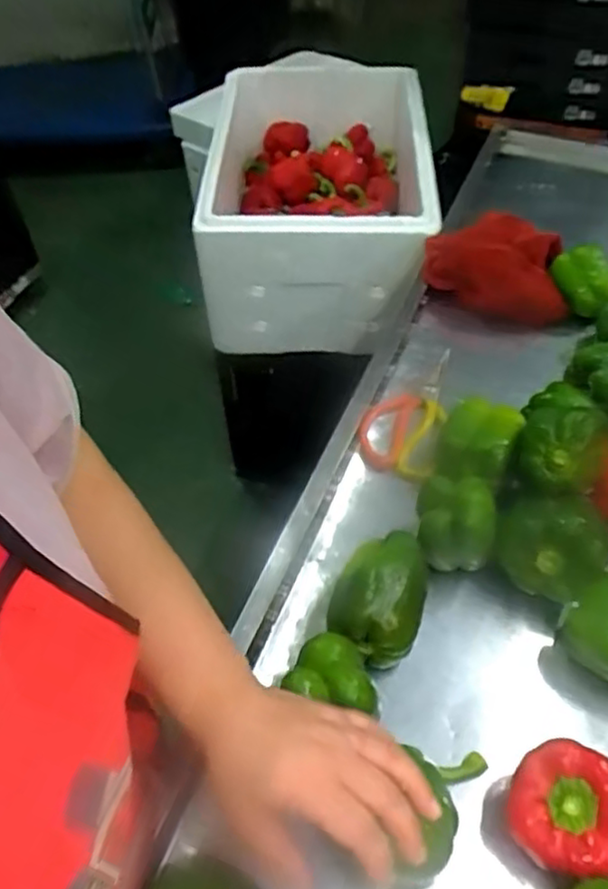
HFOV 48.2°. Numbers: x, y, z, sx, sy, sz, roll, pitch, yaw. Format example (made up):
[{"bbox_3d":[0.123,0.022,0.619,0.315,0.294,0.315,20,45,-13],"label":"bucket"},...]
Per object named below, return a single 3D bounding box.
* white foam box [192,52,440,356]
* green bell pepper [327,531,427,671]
[{"bbox_3d":[0.027,-0.413,1.169,0.361,0.243,0.493,0,53,2],"label":"white foam box"},{"bbox_3d":[0.066,0.132,0.585,0.073,0.072,0.104,14,54,12],"label":"green bell pepper"}]

